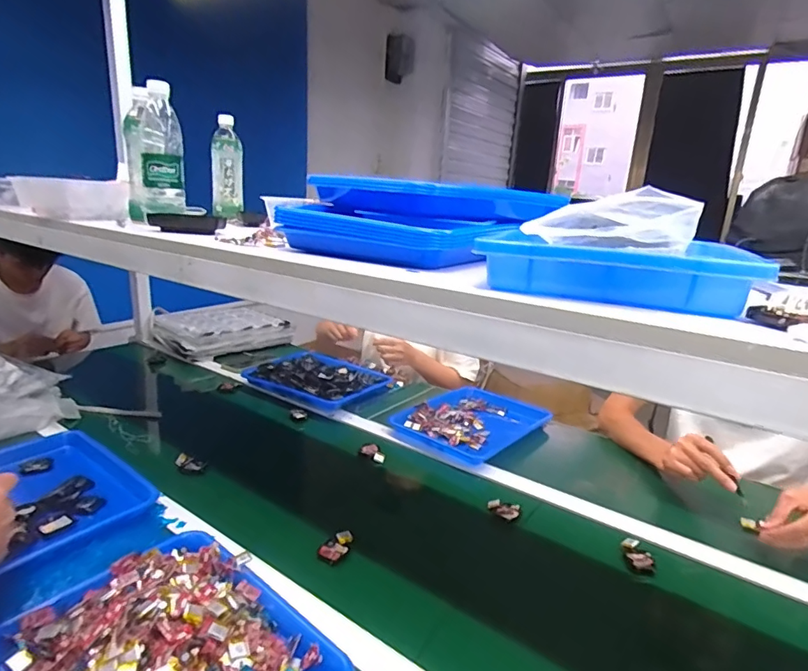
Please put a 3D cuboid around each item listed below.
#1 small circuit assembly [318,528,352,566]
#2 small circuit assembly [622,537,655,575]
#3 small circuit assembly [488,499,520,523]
[{"bbox_3d":[-0.097,0.308,0.719,0.036,0.023,0.053,9,17,19],"label":"small circuit assembly"},{"bbox_3d":[0.344,0.327,0.734,0.033,0.018,0.055,2,16,-6],"label":"small circuit assembly"},{"bbox_3d":[0.165,0.290,0.823,0.051,0.019,0.030,14,19,33],"label":"small circuit assembly"}]

